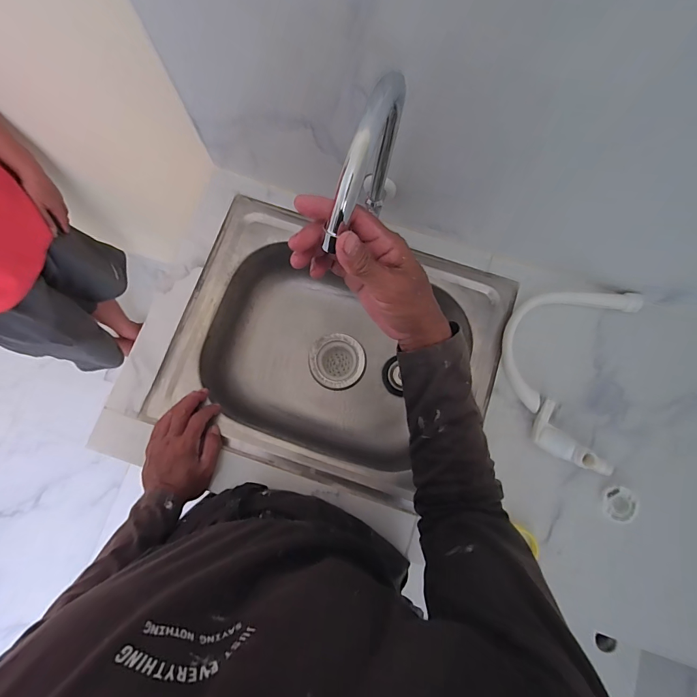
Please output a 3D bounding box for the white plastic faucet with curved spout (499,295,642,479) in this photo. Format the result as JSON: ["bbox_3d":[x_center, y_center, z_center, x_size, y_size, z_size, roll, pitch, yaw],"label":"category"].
[{"bbox_3d":[0.336,0.028,0.564,0.190,0.046,0.285,15,72,4],"label":"white plastic faucet with curved spout"}]

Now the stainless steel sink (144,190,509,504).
[{"bbox_3d":[-0.022,0.020,0.645,0.502,0.172,0.383,18,72,4],"label":"stainless steel sink"}]

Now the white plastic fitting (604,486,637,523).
[{"bbox_3d":[0.406,0.233,0.541,0.046,0.008,0.048,0,72,-1],"label":"white plastic fitting"}]

